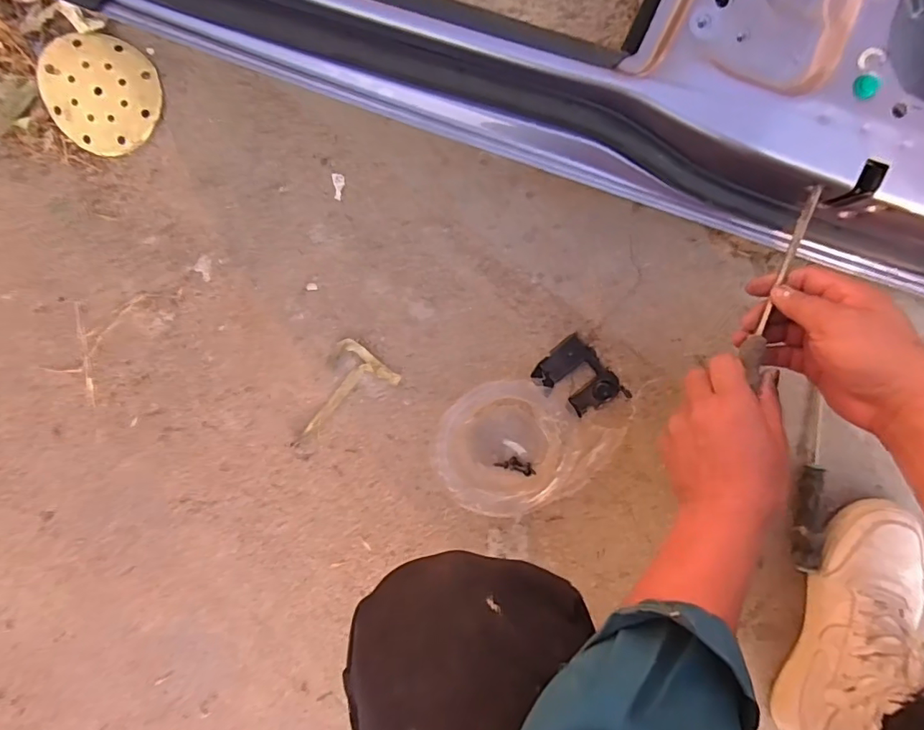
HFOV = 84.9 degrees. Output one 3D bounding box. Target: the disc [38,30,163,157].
[{"bbox_3d":[-0.439,-0.329,0.611,0.139,0.012,0.130,0,96,-4],"label":"disc"}]

